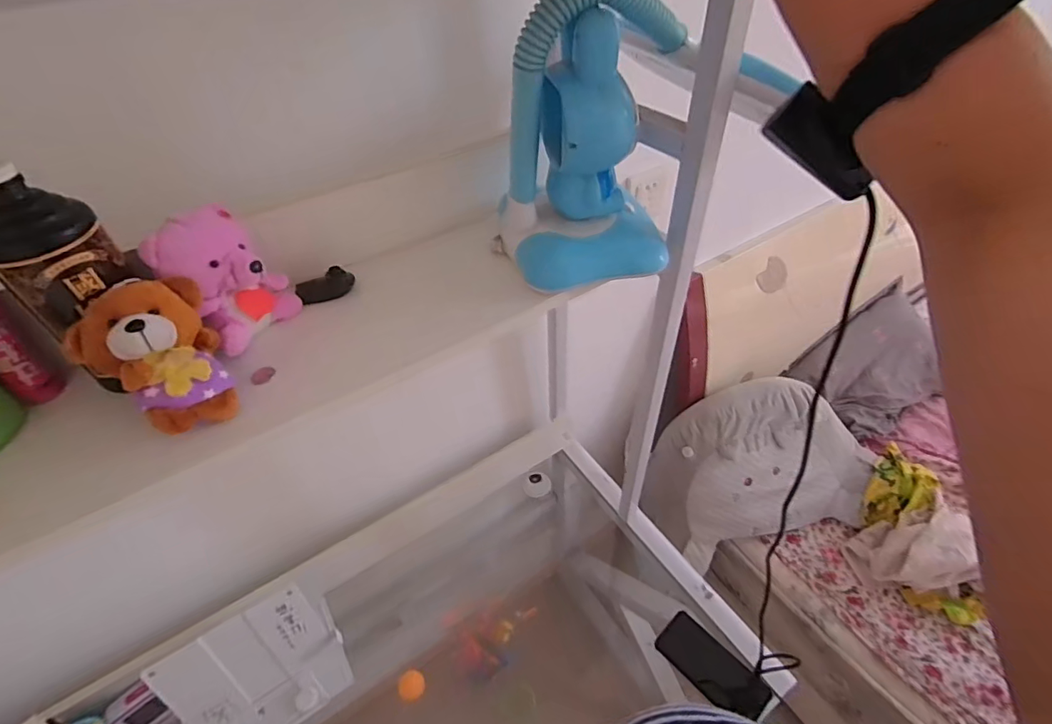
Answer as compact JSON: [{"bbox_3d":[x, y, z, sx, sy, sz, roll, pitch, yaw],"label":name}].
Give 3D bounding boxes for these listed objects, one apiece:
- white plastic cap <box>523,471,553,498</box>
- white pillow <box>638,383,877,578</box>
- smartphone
[{"bbox_3d":[0.023,0.241,1.001,0.052,0.039,0.042,-4,45,1],"label":"white plastic cap"},{"bbox_3d":[0.516,0.241,1.159,0.515,0.399,0.130,-13,8,1],"label":"white pillow"},{"bbox_3d":[0.277,0.453,0.751,0.076,0.016,0.158,-37,45,-20],"label":"smartphone"}]

